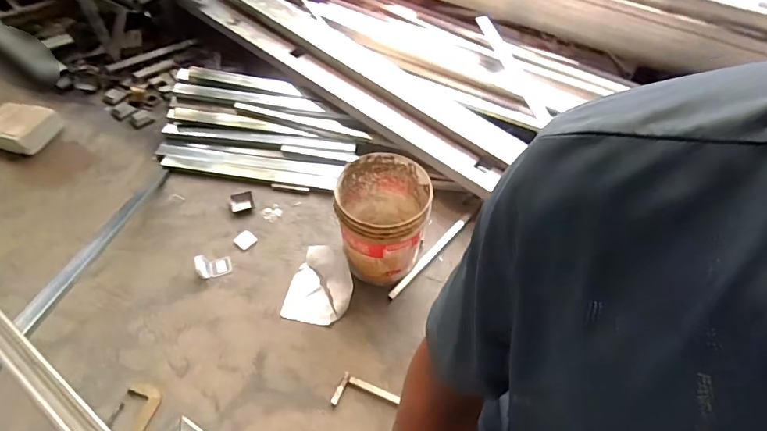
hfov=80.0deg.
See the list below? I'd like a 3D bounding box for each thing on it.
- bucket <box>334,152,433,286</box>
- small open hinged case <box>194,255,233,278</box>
[{"bbox_3d":[0.002,0.026,1.543,0.289,0.366,0.297,1,53,-1],"label":"bucket"},{"bbox_3d":[-0.607,0.179,1.637,0.113,0.057,0.082,-17,55,-14],"label":"small open hinged case"}]

